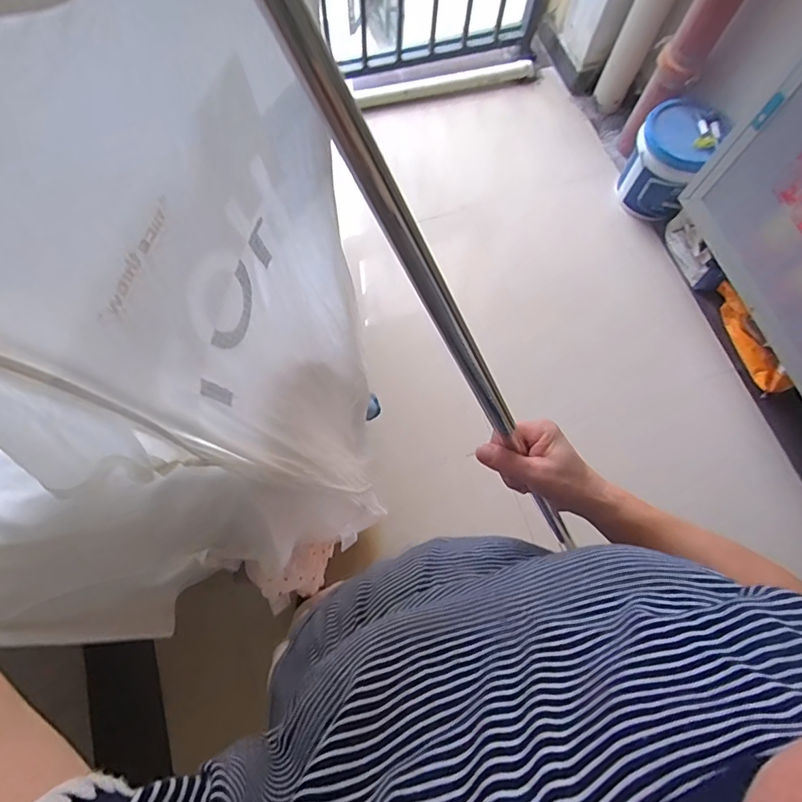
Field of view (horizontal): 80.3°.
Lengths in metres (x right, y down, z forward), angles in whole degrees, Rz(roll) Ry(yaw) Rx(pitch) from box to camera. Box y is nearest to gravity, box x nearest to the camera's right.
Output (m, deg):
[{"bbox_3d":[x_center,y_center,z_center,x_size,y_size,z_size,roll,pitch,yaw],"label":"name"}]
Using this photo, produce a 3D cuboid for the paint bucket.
[{"bbox_3d":[0.846,-0.774,1.536,0.226,0.275,0.263,30,73,7],"label":"paint bucket"}]

